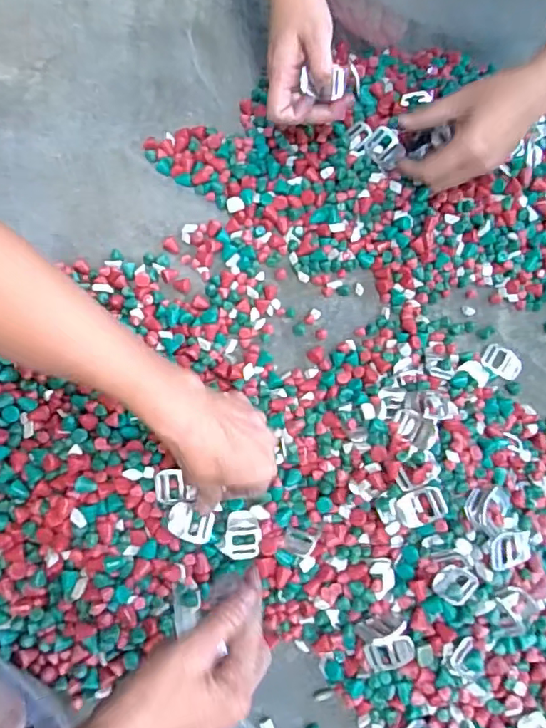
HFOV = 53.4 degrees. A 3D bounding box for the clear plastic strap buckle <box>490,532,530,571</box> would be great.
[{"bbox_3d":[0.189,0.148,0.431,0.036,0.010,0.026,-5,76,-9],"label":"clear plastic strap buckle"}]

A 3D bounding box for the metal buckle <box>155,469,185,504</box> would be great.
[{"bbox_3d":[-0.085,0.101,0.445,0.023,0.005,0.028,-7,99,0],"label":"metal buckle"}]

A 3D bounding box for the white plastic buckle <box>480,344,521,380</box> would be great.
[{"bbox_3d":[0.226,-0.002,0.537,0.040,0.010,0.031,27,74,0],"label":"white plastic buckle"}]

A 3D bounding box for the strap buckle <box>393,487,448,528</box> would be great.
[{"bbox_3d":[0.121,0.117,0.444,0.040,0.010,0.027,-26,82,9],"label":"strap buckle"}]

